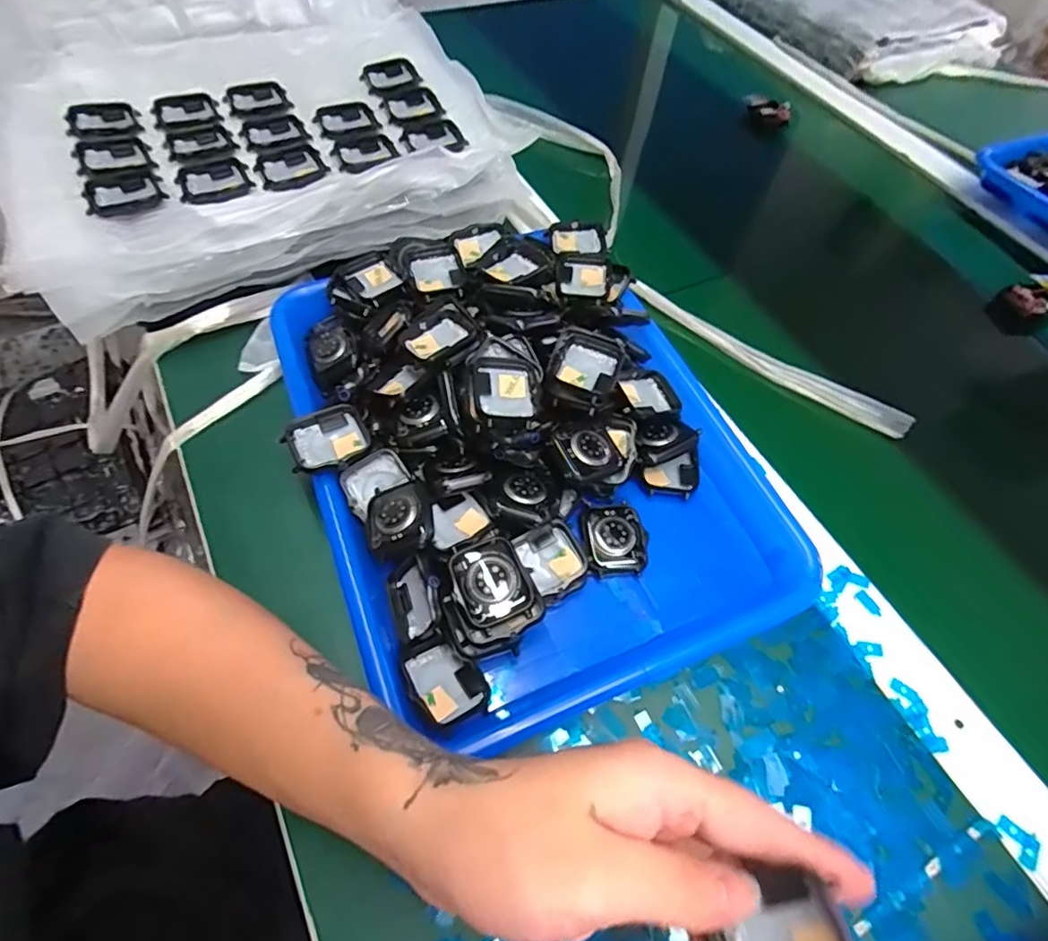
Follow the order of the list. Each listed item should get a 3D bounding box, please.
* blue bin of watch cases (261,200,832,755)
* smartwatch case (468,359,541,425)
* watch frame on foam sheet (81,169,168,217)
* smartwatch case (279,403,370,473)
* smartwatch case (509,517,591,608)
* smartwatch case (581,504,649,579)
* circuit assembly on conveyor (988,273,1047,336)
[{"bbox_3d":[-0.002,-0.027,0.351,0.252,0.062,0.326,-22,62,-16],"label":"blue bin of watch cases"},{"bbox_3d":[-0.012,-0.043,0.335,0.041,0.018,0.045,-3,59,-5],"label":"smartwatch case"},{"bbox_3d":[-0.277,-0.193,0.390,0.048,0.005,0.038,-21,62,-15],"label":"watch frame on foam sheet"},{"bbox_3d":[-0.114,-0.018,0.331,0.045,0.011,0.037,-32,65,-20],"label":"smartwatch case"},{"bbox_3d":[0.016,0.050,0.317,0.035,0.017,0.044,-18,61,-14],"label":"smartwatch case"},{"bbox_3d":[0.054,0.040,0.334,0.038,0.012,0.041,3,58,-2],"label":"smartwatch case"},{"bbox_3d":[0.437,-0.144,0.491,0.051,0.030,0.042,-31,65,-20],"label":"circuit assembly on conveyor"}]

